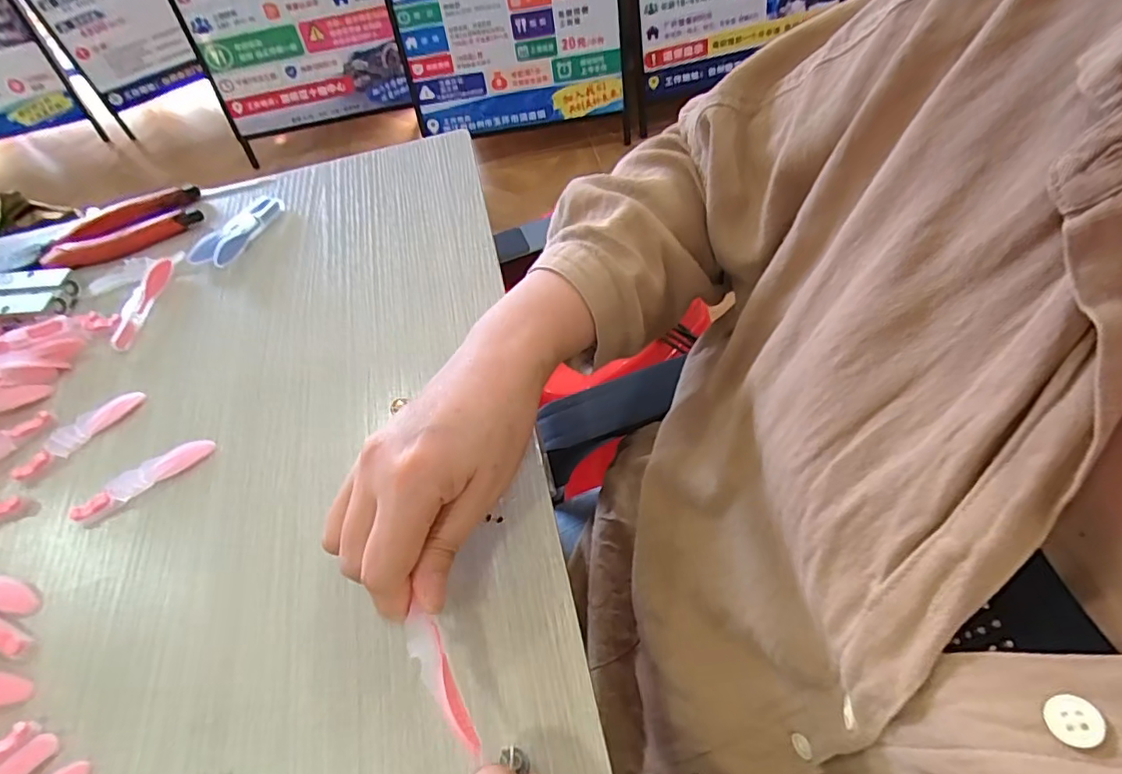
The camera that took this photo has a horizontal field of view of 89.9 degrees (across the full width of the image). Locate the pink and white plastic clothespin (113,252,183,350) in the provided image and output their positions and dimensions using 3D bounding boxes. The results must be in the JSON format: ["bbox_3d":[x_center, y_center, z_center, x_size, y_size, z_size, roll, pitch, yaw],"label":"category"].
[{"bbox_3d":[-0.296,-0.065,0.400,0.015,0.009,0.087,-1,56,3],"label":"pink and white plastic clothespin"}]

